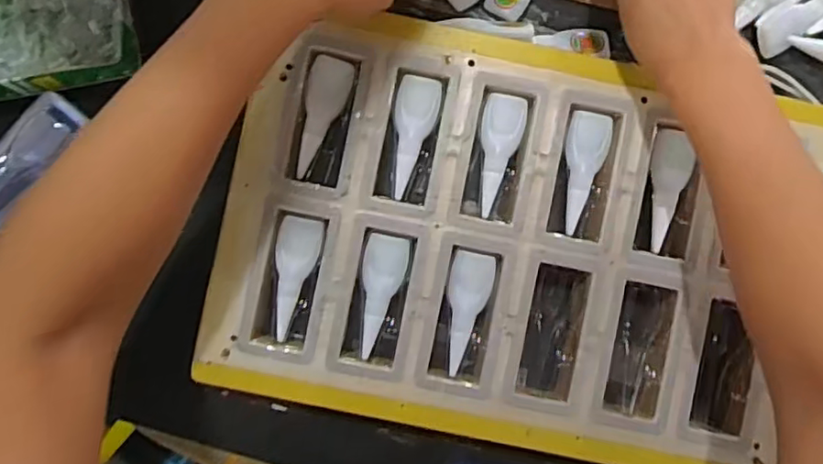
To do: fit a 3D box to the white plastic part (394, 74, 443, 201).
[{"bbox_3d":[0.000,-0.067,0.432,0.030,0.009,0.085,11,87,-1],"label":"white plastic part"}]

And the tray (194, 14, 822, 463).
[{"bbox_3d":[0.073,0.007,0.437,0.392,0.027,0.272,12,87,-1],"label":"tray"}]

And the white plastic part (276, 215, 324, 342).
[{"bbox_3d":[-0.083,0.031,0.429,0.030,0.007,0.085,11,87,-1],"label":"white plastic part"}]

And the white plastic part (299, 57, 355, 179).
[{"bbox_3d":[-0.064,-0.081,0.429,0.030,0.005,0.084,15,87,0],"label":"white plastic part"}]

